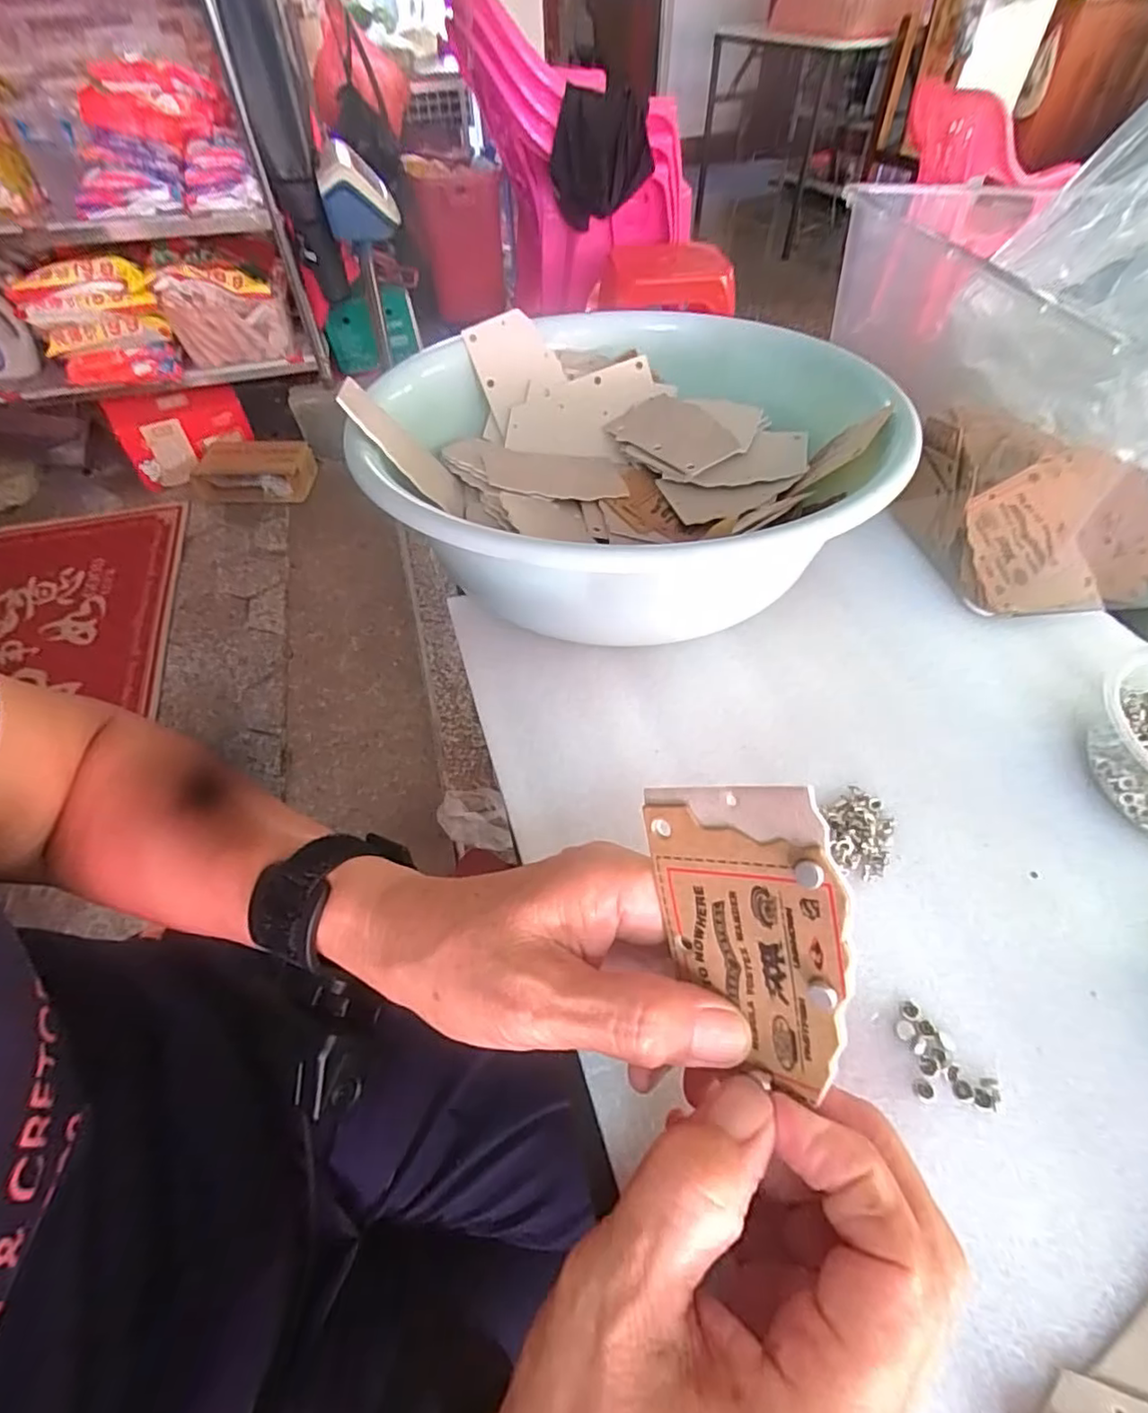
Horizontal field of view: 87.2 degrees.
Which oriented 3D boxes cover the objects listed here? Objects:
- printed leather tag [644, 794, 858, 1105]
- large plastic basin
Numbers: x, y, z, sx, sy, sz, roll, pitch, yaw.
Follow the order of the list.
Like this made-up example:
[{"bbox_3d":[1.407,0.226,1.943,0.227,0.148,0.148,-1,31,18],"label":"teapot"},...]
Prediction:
[{"bbox_3d":[0.047,0.061,0.165,0.053,0.078,0.004,-6,2,42],"label":"printed leather tag"},{"bbox_3d":[0.033,-0.145,0.369,0.301,0.102,0.291,-1,52,1],"label":"large plastic basin"}]

